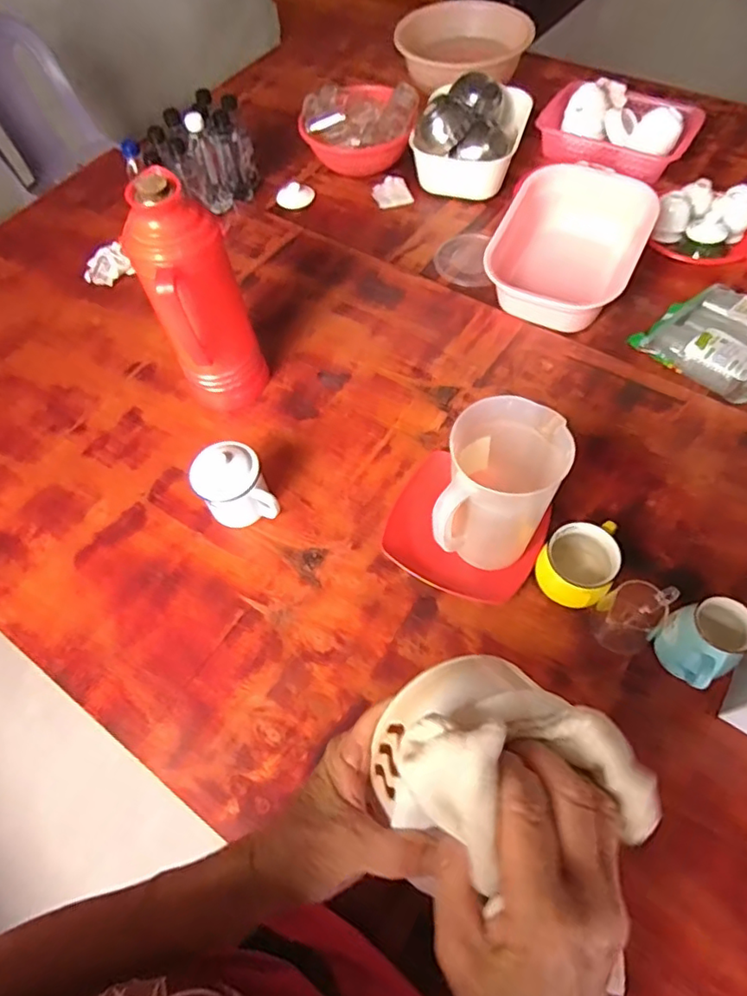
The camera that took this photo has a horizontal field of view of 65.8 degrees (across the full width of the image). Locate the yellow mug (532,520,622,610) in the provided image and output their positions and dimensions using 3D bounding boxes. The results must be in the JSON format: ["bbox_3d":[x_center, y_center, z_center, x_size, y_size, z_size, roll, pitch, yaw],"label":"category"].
[{"bbox_3d":[0.270,0.081,0.754,0.095,0.077,0.113,29,65,20],"label":"yellow mug"}]

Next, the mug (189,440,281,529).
[{"bbox_3d":[-0.197,-0.010,0.820,0.091,0.109,0.105,-25,62,-10],"label":"mug"}]

